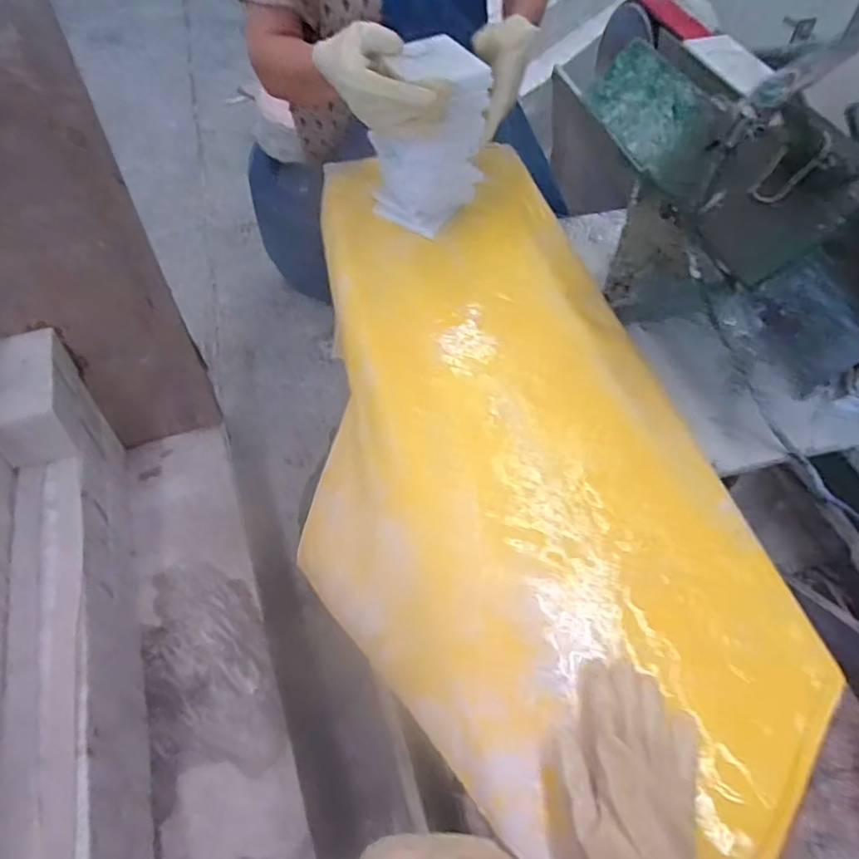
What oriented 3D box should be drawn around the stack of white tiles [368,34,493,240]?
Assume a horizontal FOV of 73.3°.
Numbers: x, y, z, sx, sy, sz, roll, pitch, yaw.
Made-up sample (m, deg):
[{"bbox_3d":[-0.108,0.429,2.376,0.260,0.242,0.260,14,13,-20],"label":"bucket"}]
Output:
[{"bbox_3d":[-0.001,-0.367,0.741,0.107,0.208,0.102,-31,61,-22],"label":"stack of white tiles"}]

